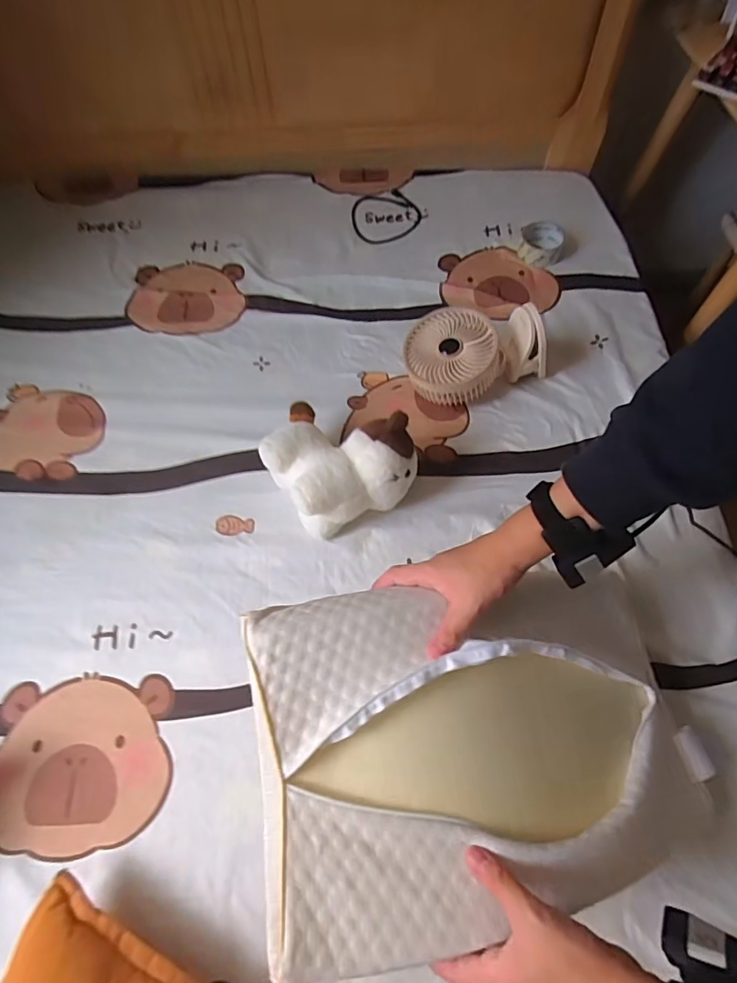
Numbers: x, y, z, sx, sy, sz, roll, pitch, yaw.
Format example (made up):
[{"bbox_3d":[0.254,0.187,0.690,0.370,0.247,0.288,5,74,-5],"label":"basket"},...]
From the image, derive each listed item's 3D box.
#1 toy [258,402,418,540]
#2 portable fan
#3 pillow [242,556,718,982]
[{"bbox_3d":[-0.046,-0.053,0.727,0.194,0.115,0.194,-26,65,-11],"label":"toy"},{"bbox_3d":[0.172,-0.220,0.818,0.225,0.106,0.136,-11,63,-4],"label":"portable fan"},{"bbox_3d":[0.130,0.217,0.461,0.443,0.095,0.276,-7,72,-11],"label":"pillow"}]

